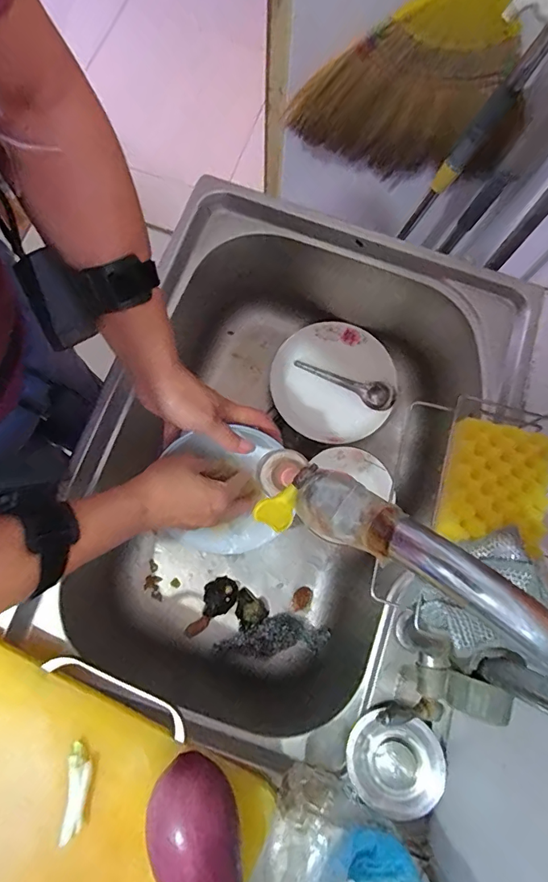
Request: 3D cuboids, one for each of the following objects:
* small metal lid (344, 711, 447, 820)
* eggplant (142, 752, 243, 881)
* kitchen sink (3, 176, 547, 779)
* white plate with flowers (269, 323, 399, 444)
[{"bbox_3d":[0.106,0.288,0.404,0.083,0.017,0.073,-5,60,26],"label":"small metal lid"},{"bbox_3d":[-0.056,0.312,0.341,0.066,0.059,0.132,-9,76,-3],"label":"eggplant"},{"bbox_3d":[0.005,0.019,0.561,0.414,0.201,0.553,24,78,3],"label":"kitchen sink"},{"bbox_3d":[0.083,-0.084,0.663,0.173,0.030,0.164,0,76,-1],"label":"white plate with flowers"}]

